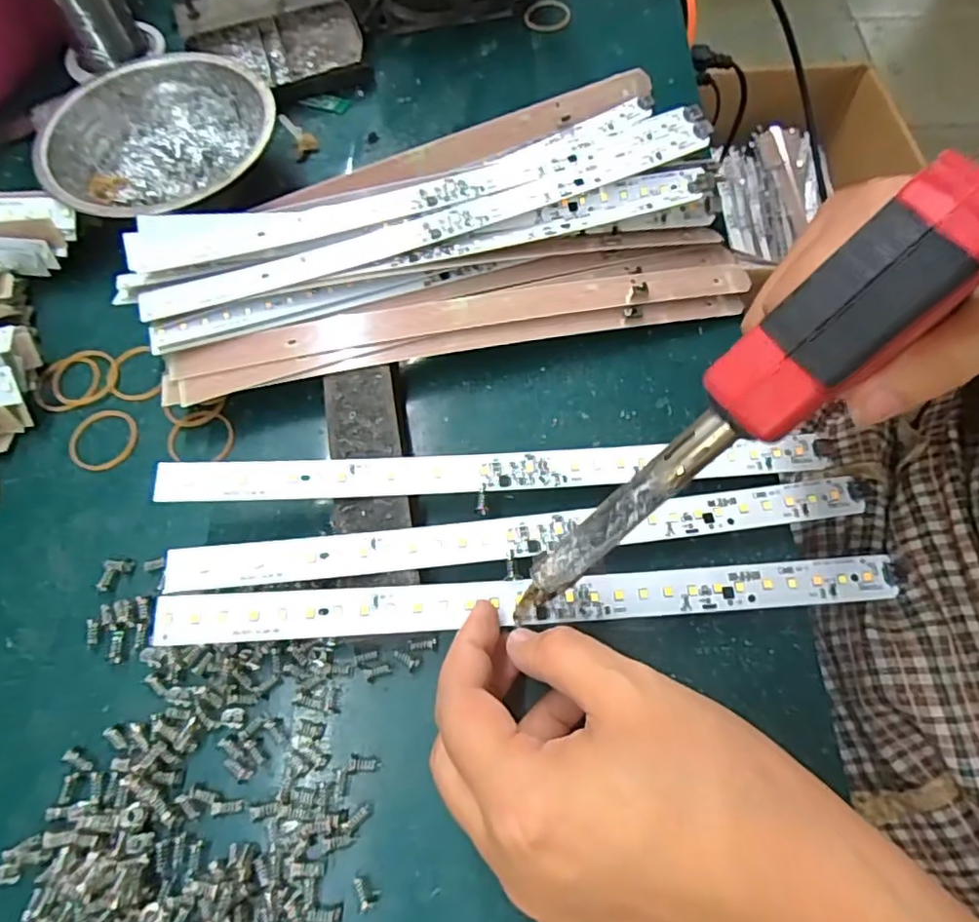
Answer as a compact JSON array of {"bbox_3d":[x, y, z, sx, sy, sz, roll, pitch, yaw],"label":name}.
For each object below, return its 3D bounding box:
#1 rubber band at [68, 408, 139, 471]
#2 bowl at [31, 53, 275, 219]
[{"bbox_3d":[-0.187,-0.011,0.299,0.032,0.004,0.034,-19,66,-8],"label":"rubber band"},{"bbox_3d":[-0.185,-0.177,0.354,0.124,0.034,0.129,0,65,1],"label":"bowl"}]

